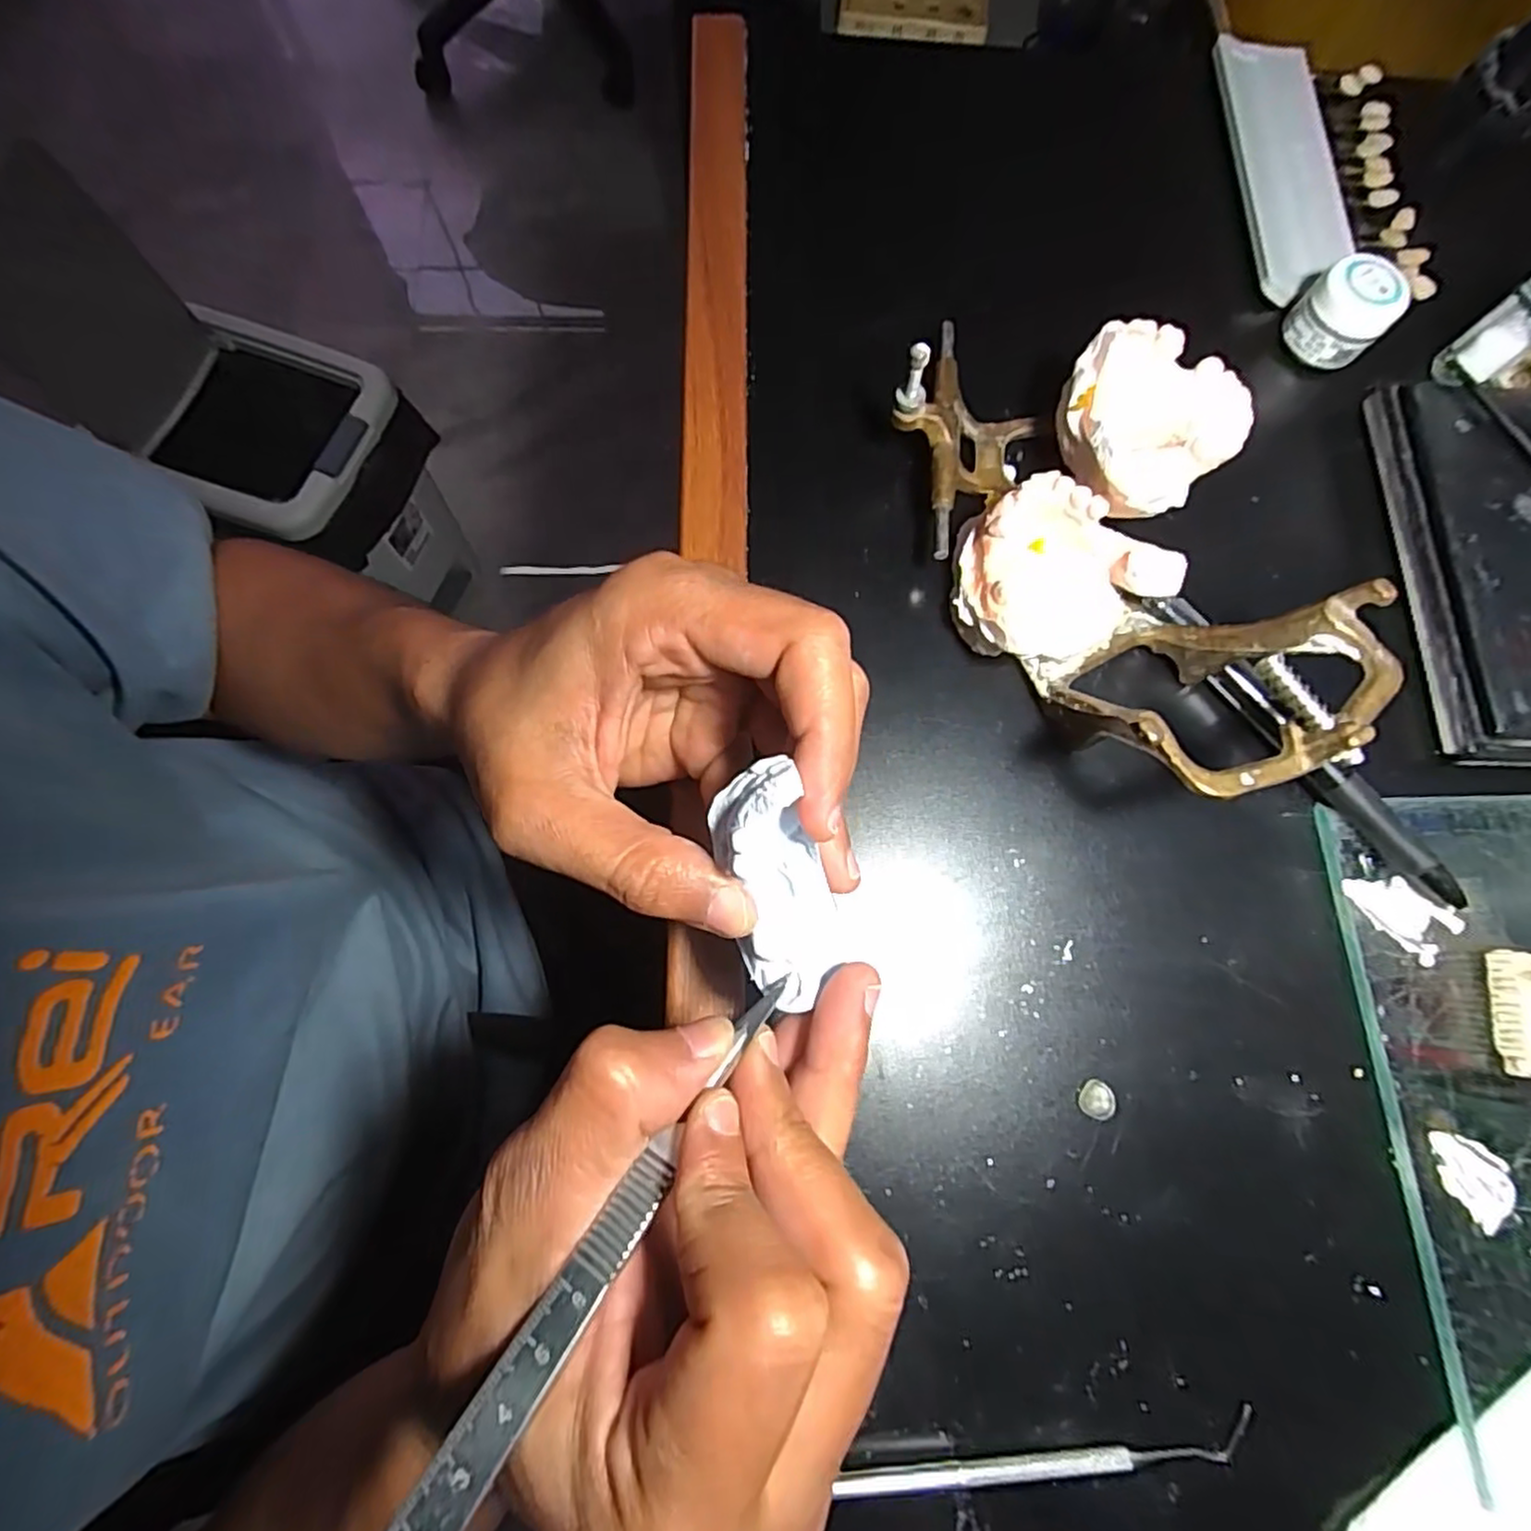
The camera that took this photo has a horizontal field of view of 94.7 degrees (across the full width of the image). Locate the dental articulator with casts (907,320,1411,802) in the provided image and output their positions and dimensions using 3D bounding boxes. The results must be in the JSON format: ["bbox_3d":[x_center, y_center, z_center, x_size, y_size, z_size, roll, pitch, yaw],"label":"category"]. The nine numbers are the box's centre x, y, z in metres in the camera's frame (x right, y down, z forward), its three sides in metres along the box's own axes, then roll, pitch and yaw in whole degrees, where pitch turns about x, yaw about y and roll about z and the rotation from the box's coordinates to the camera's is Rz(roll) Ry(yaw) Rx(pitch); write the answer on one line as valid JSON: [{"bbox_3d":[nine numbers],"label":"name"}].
[{"bbox_3d":[0.116,-0.078,0.234,0.107,0.063,0.187,-14,77,-5],"label":"dental articulator with casts"}]

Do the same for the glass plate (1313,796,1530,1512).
[{"bbox_3d":[0.247,0.108,0.222,0.102,0.005,0.195,-2,76,-3],"label":"glass plate"}]

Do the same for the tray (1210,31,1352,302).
[{"bbox_3d":[0.233,-0.269,0.316,0.045,0.009,0.142,0,76,-2],"label":"tray"}]

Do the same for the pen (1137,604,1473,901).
[{"bbox_3d":[0.184,-0.009,0.244,0.014,0.013,0.135,-38,80,-10],"label":"pen"}]

